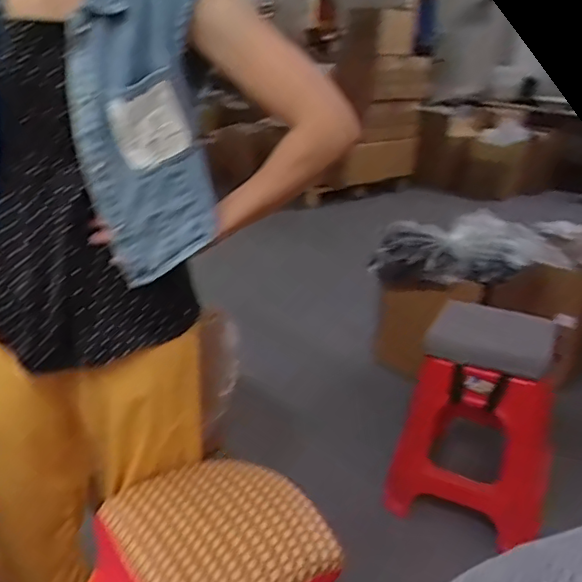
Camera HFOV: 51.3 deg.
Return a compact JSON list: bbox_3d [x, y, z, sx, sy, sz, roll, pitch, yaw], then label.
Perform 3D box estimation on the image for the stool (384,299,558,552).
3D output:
[{"bbox_3d":[0.503,0.305,1.584,0.370,0.524,0.355,14,25,25],"label":"stool"}]

